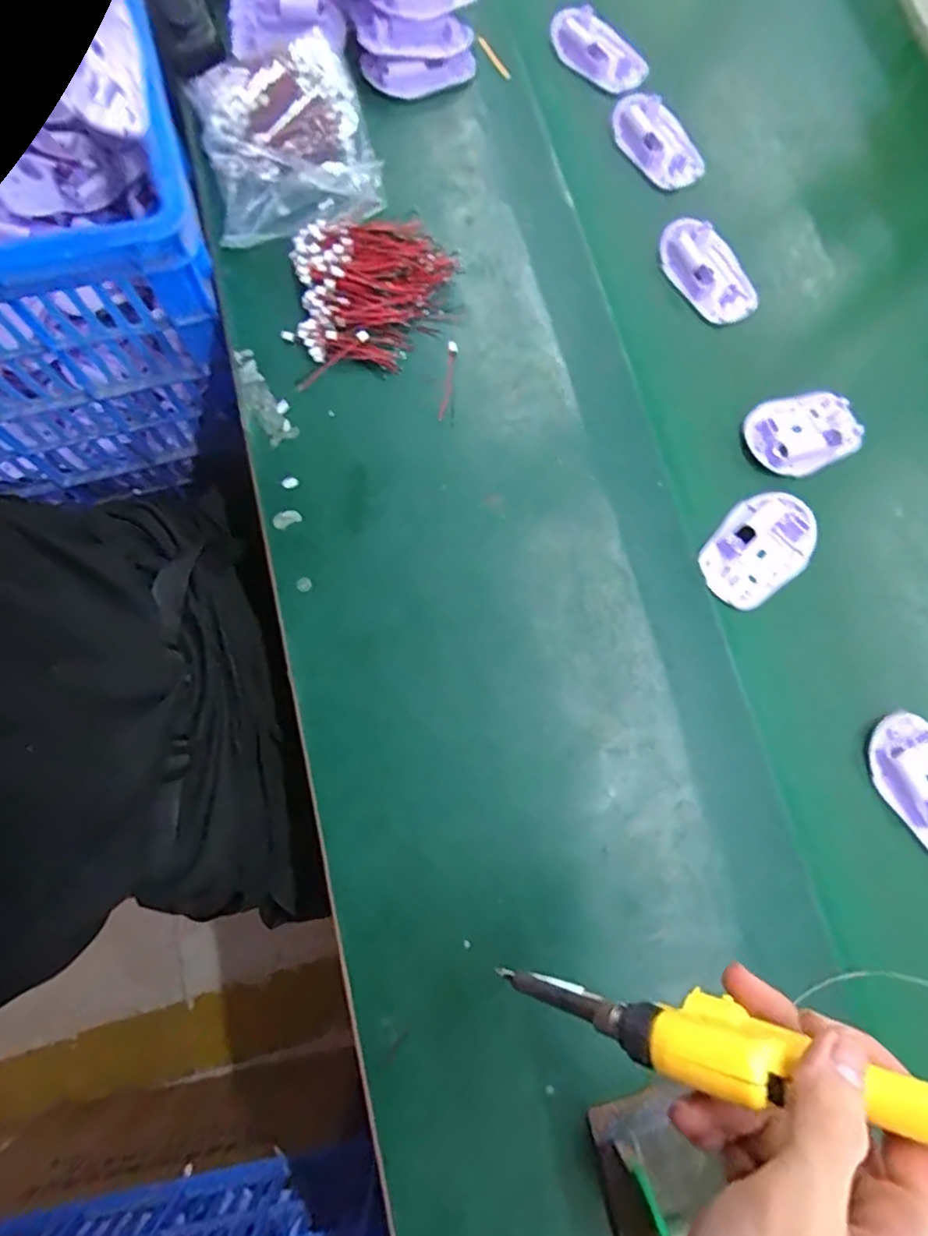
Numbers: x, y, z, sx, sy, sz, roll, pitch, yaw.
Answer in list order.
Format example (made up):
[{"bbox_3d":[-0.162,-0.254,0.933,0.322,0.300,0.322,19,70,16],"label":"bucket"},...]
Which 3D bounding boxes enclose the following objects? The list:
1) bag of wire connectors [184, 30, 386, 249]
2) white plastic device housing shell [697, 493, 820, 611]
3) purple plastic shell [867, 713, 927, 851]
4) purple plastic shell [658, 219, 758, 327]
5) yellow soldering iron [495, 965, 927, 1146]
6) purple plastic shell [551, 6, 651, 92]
[{"bbox_3d":[-0.144,-0.386,0.494,0.135,0.048,0.163,-13,78,-6],"label":"bag of wire connectors"},{"bbox_3d":[0.220,-0.052,0.454,0.091,0.015,0.064,-40,82,-10],"label":"white plastic device housing shell"},{"bbox_3d":[0.320,0.115,0.416,0.057,0.017,0.095,-29,80,-9],"label":"purple plastic shell"},{"bbox_3d":[0.207,-0.295,0.512,0.057,0.026,0.095,-28,80,-9],"label":"purple plastic shell"},{"bbox_3d":[0.119,0.150,0.198,0.235,0.032,0.025,2,73,29],"label":"yellow soldering iron"},{"bbox_3d":[0.121,-0.521,0.555,0.057,0.021,0.093,-43,83,-11],"label":"purple plastic shell"}]

